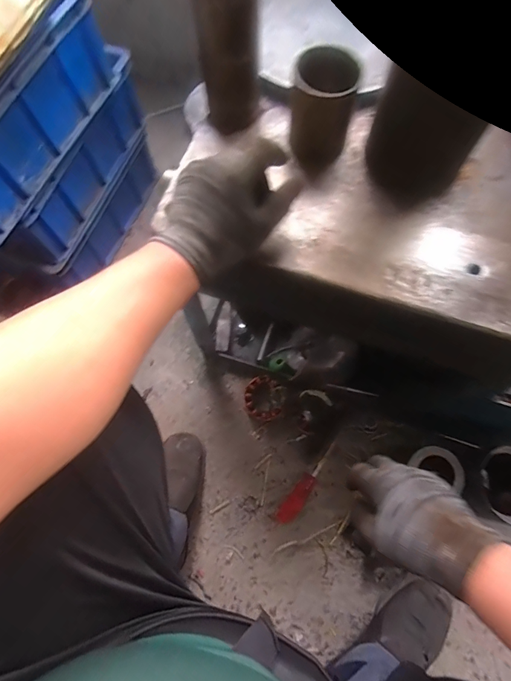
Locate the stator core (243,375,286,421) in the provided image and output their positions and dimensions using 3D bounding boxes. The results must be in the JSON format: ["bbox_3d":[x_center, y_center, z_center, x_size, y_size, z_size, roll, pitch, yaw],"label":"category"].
[{"bbox_3d":[0.017,0.116,0.786,0.081,0.043,0.078,0,71,0],"label":"stator core"}]

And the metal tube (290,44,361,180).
[{"bbox_3d":[0.070,-0.244,0.419,0.069,0.092,0.076,14,72,5],"label":"metal tube"}]

